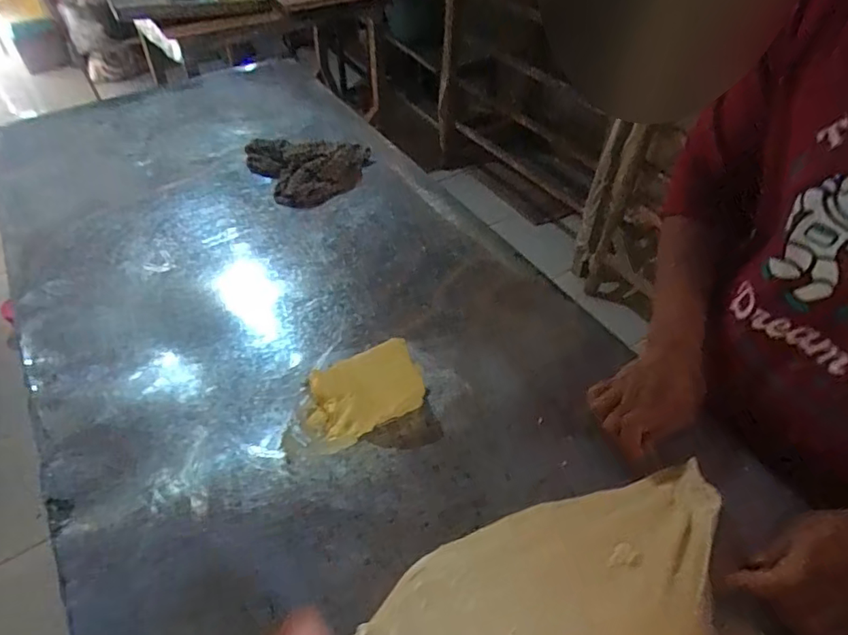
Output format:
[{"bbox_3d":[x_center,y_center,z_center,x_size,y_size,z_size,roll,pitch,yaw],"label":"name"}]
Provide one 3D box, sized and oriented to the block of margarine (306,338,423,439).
[{"bbox_3d":[-0.065,0.082,0.573,0.127,0.041,0.089,-15,49,-15],"label":"block of margarine"}]

